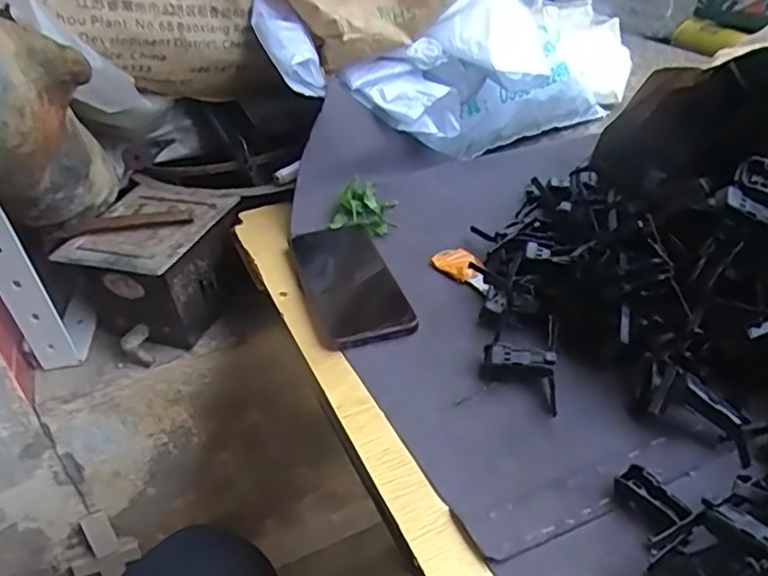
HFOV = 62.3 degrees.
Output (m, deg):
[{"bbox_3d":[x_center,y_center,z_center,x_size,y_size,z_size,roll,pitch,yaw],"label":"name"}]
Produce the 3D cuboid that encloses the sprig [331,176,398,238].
[{"bbox_3d":[-0.019,-0.085,0.657,0.064,0.027,0.069,-1,36,6],"label":"sprig"}]

